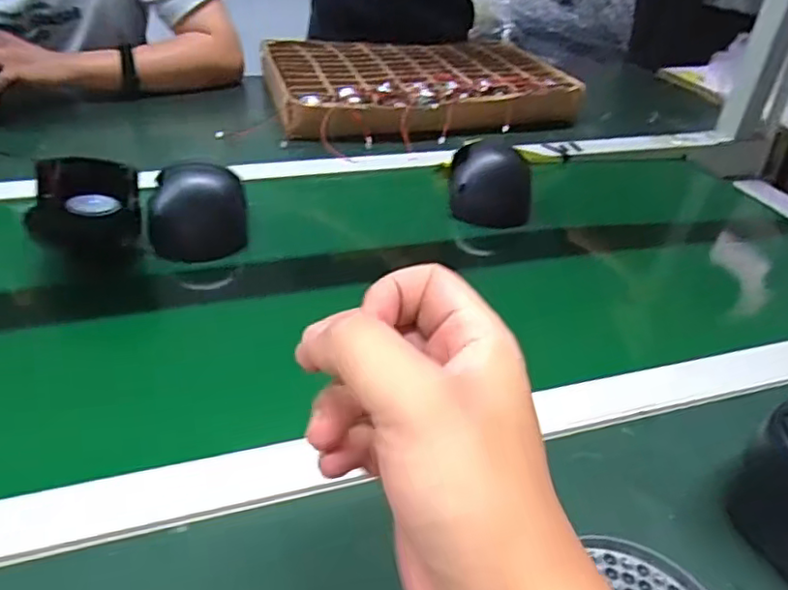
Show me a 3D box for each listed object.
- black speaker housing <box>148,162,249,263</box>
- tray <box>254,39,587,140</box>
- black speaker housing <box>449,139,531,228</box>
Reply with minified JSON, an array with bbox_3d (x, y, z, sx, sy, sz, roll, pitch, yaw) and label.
[{"bbox_3d":[-0.197,-0.085,0.612,0.096,0.065,0.085,-2,37,-8],"label":"black speaker housing"},{"bbox_3d":[0.041,-0.336,0.987,0.479,0.056,0.370,-8,38,-15],"label":"tray"},{"bbox_3d":[0.112,-0.133,0.708,0.092,0.065,0.068,4,36,0],"label":"black speaker housing"}]

